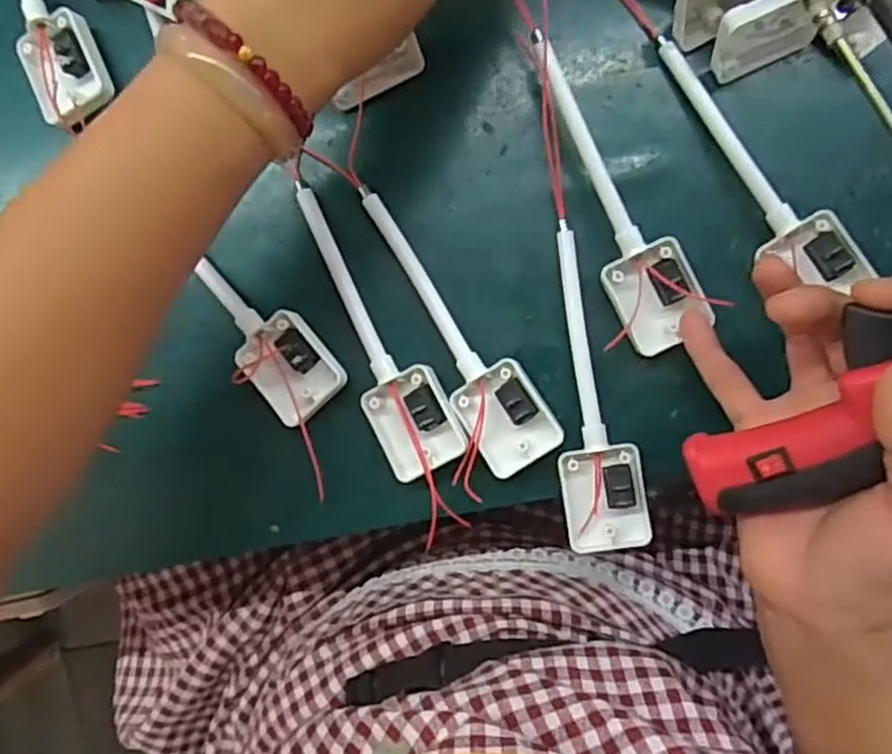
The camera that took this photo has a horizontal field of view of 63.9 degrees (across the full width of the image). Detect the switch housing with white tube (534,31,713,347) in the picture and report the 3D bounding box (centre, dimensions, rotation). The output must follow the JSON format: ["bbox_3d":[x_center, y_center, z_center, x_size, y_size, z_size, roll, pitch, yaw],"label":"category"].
[{"bbox_3d":[0.075,-0.084,0.335,0.037,0.024,0.149,-27,90,4],"label":"switch housing with white tube"}]

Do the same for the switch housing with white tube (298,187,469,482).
[{"bbox_3d":[-0.037,-0.023,0.342,0.039,0.017,0.147,-26,90,4],"label":"switch housing with white tube"}]

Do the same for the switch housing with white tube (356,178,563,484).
[{"bbox_3d":[0.001,-0.024,0.340,0.038,0.019,0.149,-32,90,4],"label":"switch housing with white tube"}]

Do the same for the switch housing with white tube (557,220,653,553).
[{"bbox_3d":[0.068,0.006,0.338,0.037,0.015,0.152,-8,92,4],"label":"switch housing with white tube"}]

